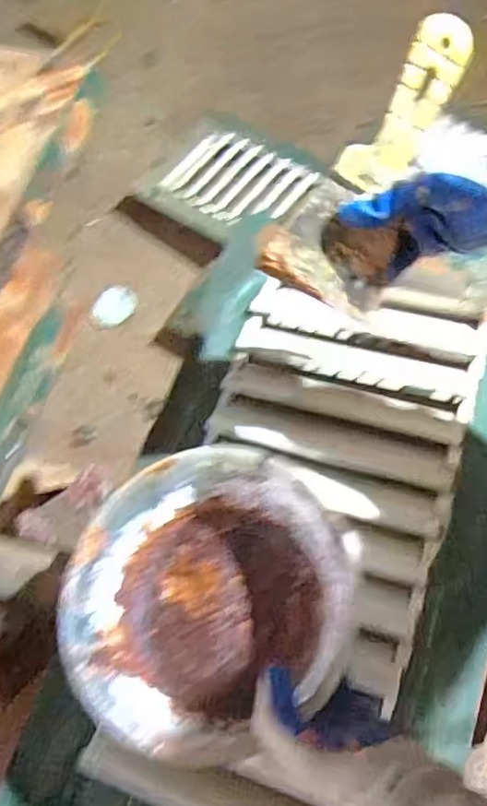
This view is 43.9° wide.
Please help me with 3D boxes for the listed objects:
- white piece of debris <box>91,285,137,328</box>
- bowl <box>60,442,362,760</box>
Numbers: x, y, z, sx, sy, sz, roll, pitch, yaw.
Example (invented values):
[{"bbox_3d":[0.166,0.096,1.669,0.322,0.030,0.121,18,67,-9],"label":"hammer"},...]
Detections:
[{"bbox_3d":[-0.308,-0.233,1.434,0.115,0.013,0.089,-38,84,-25],"label":"white piece of debris"},{"bbox_3d":[-0.028,0.140,0.461,0.204,0.083,0.196,0,71,0],"label":"bowl"}]

